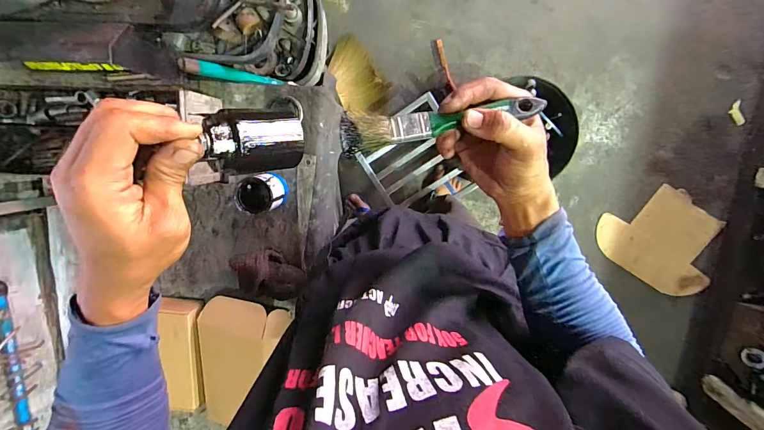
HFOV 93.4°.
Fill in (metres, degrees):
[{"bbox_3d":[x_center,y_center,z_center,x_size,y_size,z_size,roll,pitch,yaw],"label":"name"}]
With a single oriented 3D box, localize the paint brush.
[{"bbox_3d":[0.052,-0.082,0.313,0.175,0.019,0.034,-9,99,-4],"label":"paint brush"}]

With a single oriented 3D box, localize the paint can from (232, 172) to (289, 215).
[{"bbox_3d":[-0.267,-0.051,0.806,0.086,0.107,0.076,-12,100,6],"label":"paint can"}]

